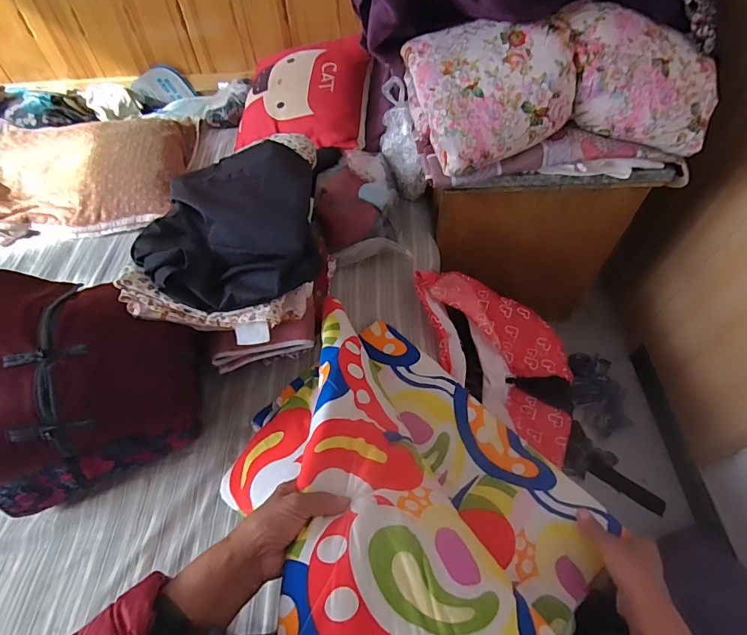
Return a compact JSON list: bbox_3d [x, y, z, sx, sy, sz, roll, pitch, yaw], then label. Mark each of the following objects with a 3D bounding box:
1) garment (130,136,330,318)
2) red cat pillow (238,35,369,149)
[{"bbox_3d":[-0.217,-0.149,0.641,0.256,0.058,0.318,-7,56,-2],"label":"garment"},{"bbox_3d":[-0.170,-0.531,1.029,0.360,0.120,0.335,17,85,14],"label":"red cat pillow"}]

